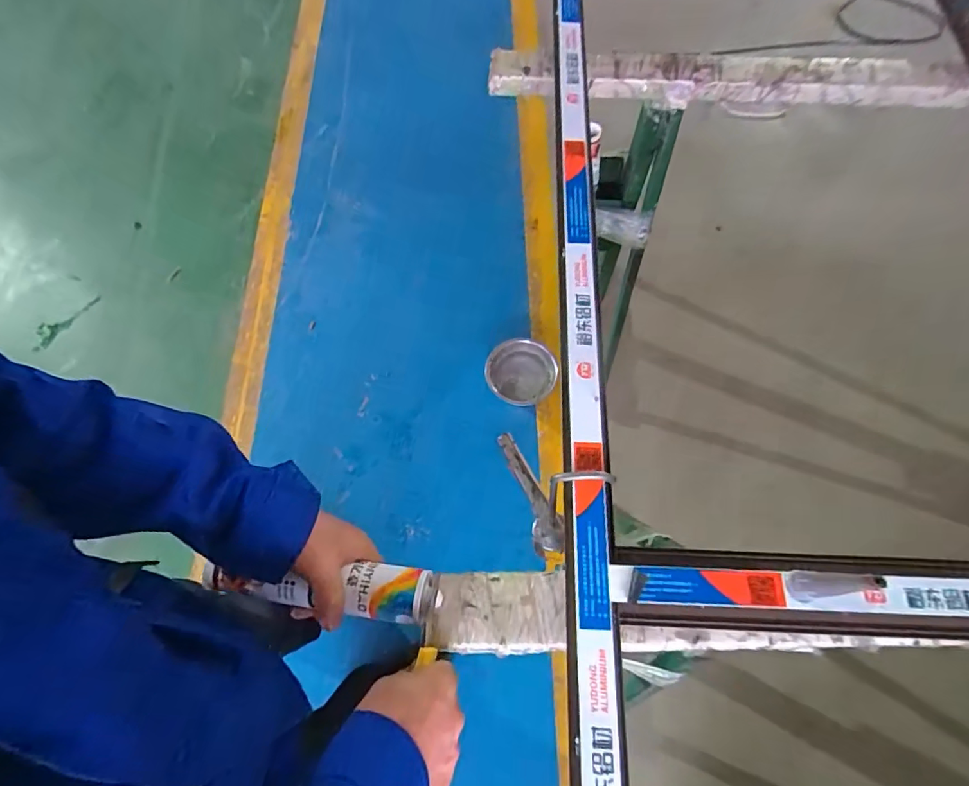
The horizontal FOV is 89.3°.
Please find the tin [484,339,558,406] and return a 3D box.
[{"bbox_3d":[0.101,-0.046,1.383,0.191,0.092,0.184,0,68,1],"label":"tin"}]

